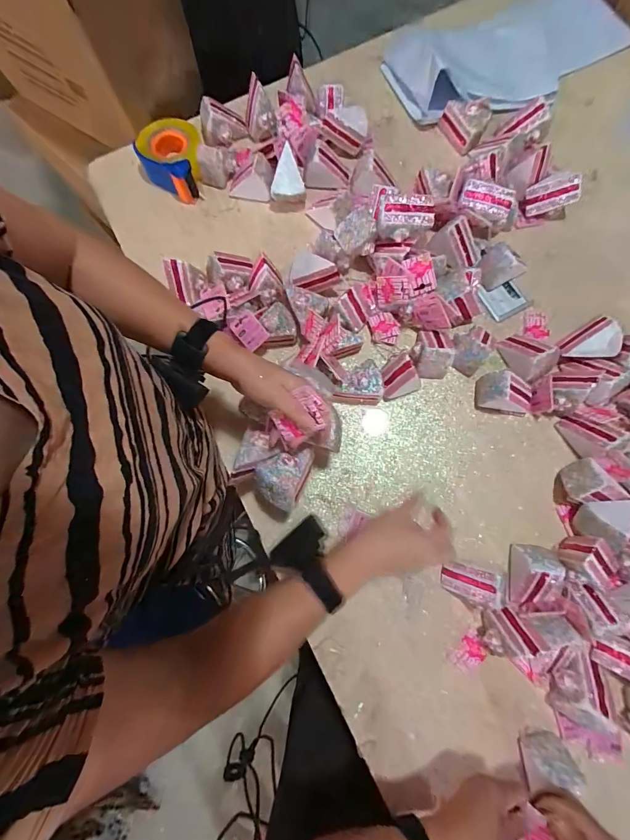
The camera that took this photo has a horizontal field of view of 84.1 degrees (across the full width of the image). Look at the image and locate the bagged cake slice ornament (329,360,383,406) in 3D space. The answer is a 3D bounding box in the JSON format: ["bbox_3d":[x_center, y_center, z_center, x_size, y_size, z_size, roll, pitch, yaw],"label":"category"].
[{"bbox_3d":[0.072,-0.064,0.598,0.082,0.066,0.062,4,79,2],"label":"bagged cake slice ornament"}]

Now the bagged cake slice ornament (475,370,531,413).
[{"bbox_3d":[0.325,-0.046,0.585,0.093,0.063,0.060,14,79,4],"label":"bagged cake slice ornament"}]

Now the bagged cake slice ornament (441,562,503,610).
[{"bbox_3d":[0.238,0.248,0.529,0.073,0.062,0.054,11,79,3],"label":"bagged cake slice ornament"}]

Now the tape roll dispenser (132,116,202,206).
[{"bbox_3d":[-0.272,-0.523,0.704,0.131,0.072,0.126,32,81,7],"label":"tape roll dispenser"}]

